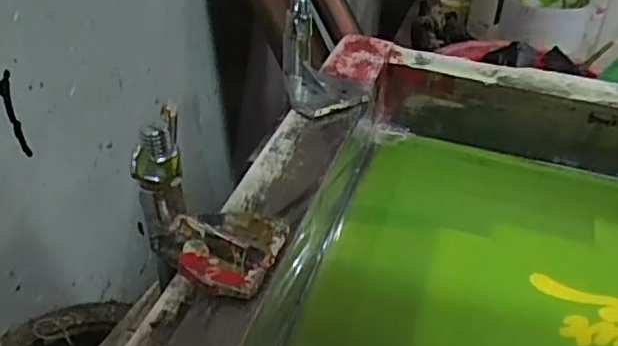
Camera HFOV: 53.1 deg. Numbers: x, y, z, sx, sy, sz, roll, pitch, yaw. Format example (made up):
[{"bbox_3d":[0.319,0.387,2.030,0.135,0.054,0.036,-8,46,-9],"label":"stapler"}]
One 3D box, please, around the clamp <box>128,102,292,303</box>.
[{"bbox_3d":[-0.028,0.010,0.194,0.045,0.039,0.038,24,40,28],"label":"clamp"}]

